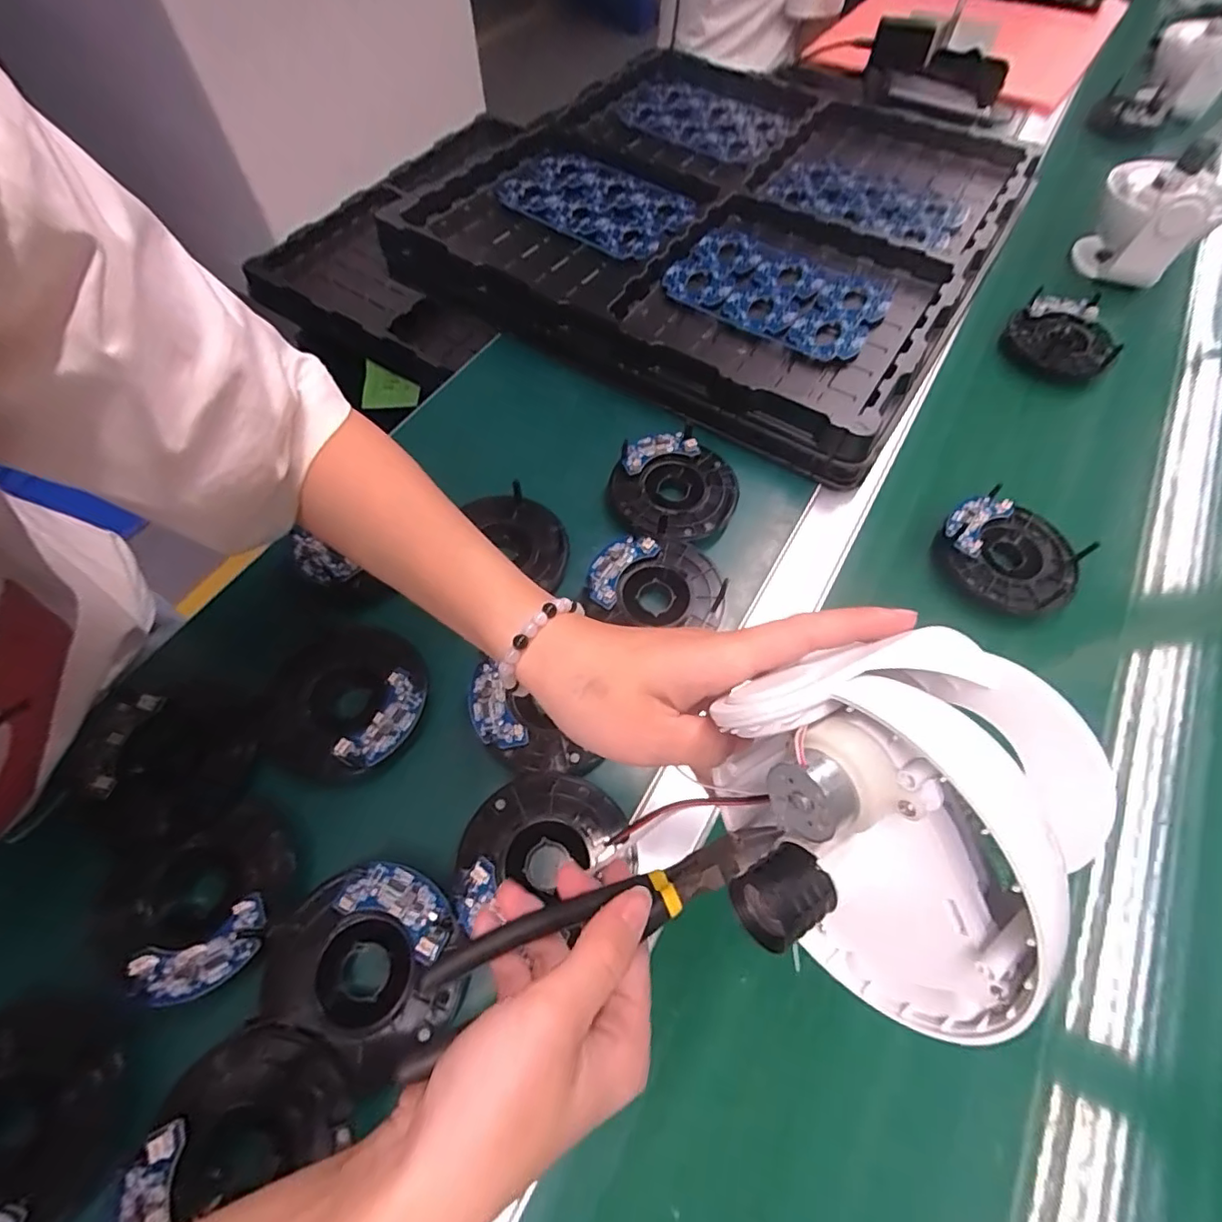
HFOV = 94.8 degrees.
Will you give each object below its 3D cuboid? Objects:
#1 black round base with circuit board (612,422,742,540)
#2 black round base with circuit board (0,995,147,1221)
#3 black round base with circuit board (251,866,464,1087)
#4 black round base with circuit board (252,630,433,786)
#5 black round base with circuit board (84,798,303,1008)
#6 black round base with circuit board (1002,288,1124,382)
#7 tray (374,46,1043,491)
[{"bbox_3d":[0.053,-0.101,0.456,0.096,0.023,0.096,1,62,-1],"label":"black round base with circuit board"},{"bbox_3d":[-0.287,0.249,0.269,0.099,0.027,0.097,20,63,9],"label":"black round base with circuit board"},{"bbox_3d":[-0.132,0.186,0.304,0.110,0.027,0.089,20,63,9],"label":"black round base with circuit board"},{"bbox_3d":[-0.176,0.057,0.366,0.107,0.019,0.101,1,62,-1],"label":"black round base with circuit board"},{"bbox_3d":[-0.233,0.163,0.313,0.104,0.026,0.091,-28,66,-16],"label":"black round base with circuit board"},{"bbox_3d":[0.462,-0.281,0.579,0.097,0.033,0.098,1,62,-1],"label":"black round base with circuit board"},{"bbox_3d":[0.133,-0.452,0.634,0.536,0.057,0.564,29,65,13],"label":"tray"}]

